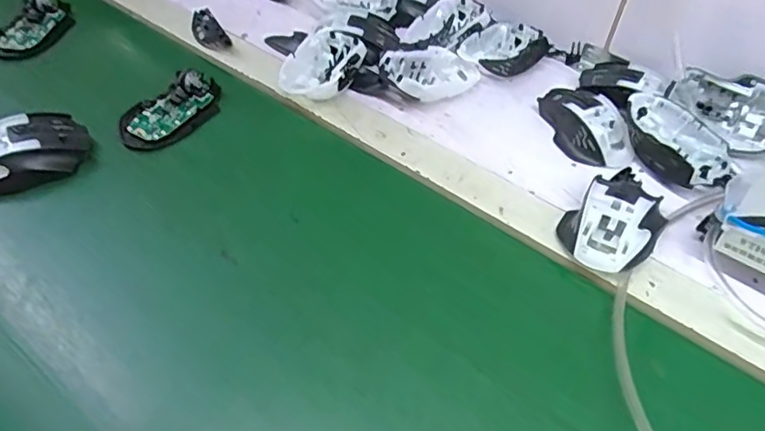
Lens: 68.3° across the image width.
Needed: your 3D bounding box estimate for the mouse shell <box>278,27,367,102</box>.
[{"bbox_3d":[-0.064,-0.162,0.622,0.069,0.032,0.124,15,53,13],"label":"mouse shell"}]

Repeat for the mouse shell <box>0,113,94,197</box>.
[{"bbox_3d":[-0.334,-0.057,0.522,0.113,0.044,0.067,-25,54,-18],"label":"mouse shell"}]

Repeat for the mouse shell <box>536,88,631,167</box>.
[{"bbox_3d":[0.209,-0.095,0.578,0.060,0.033,0.109,-14,52,-10],"label":"mouse shell"}]

